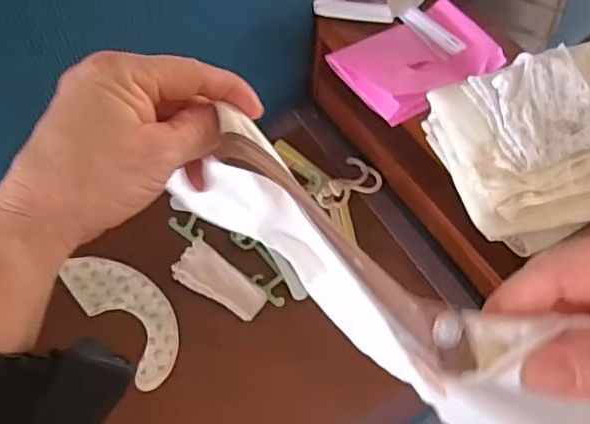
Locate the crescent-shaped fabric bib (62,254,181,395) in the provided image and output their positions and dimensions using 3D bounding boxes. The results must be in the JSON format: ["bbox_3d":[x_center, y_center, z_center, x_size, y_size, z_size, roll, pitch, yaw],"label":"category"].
[{"bbox_3d":[-0.219,0.131,0.771,0.090,0.017,0.202,-35,67,-22],"label":"crescent-shaped fabric bib"}]

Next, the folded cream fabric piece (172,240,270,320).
[{"bbox_3d":[-0.104,0.099,0.797,0.129,0.004,0.057,38,82,5],"label":"folded cream fabric piece"}]

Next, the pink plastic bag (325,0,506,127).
[{"bbox_3d":[0.173,-0.218,0.818,0.209,0.038,0.161,-27,64,-18],"label":"pink plastic bag"}]

